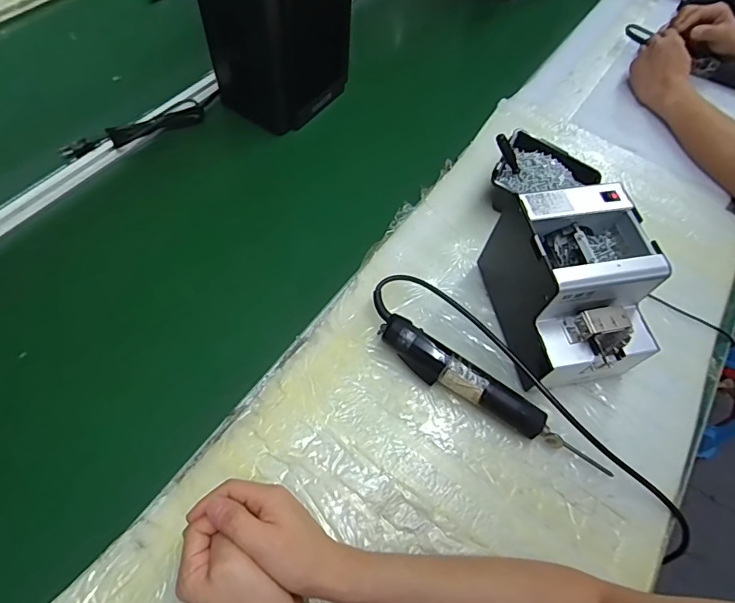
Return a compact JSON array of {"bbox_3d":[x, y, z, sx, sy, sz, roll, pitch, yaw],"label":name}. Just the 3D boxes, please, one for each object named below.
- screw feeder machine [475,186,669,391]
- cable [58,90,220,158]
[{"bbox_3d":[0.228,-0.013,0.522,0.129,0.152,0.173,-7,61,-8],"label":"screw feeder machine"},{"bbox_3d":[-0.344,-0.272,0.713,0.241,0.026,0.026,-25,65,-17],"label":"cable"}]

